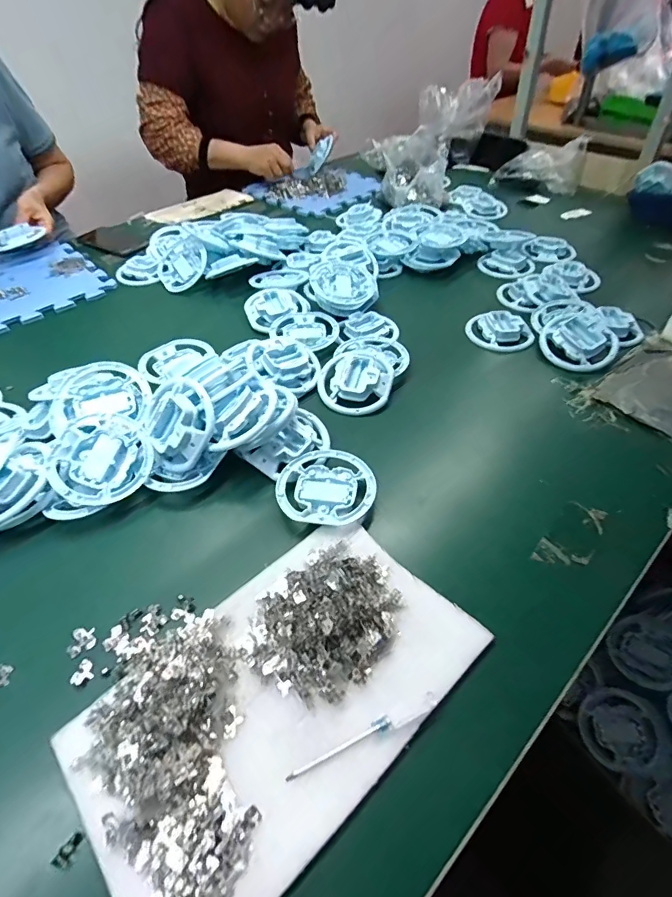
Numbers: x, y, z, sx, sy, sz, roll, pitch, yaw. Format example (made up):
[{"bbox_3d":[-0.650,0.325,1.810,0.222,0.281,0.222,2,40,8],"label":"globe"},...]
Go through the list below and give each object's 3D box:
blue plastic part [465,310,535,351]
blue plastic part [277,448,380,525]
[{"bbox_3d":[0.256,-0.183,0.726,0.090,0.025,0.087,-2,46,0],"label":"blue plastic part"},{"bbox_3d":[-0.012,0.042,0.508,0.105,0.013,0.100,-1,46,1],"label":"blue plastic part"}]

